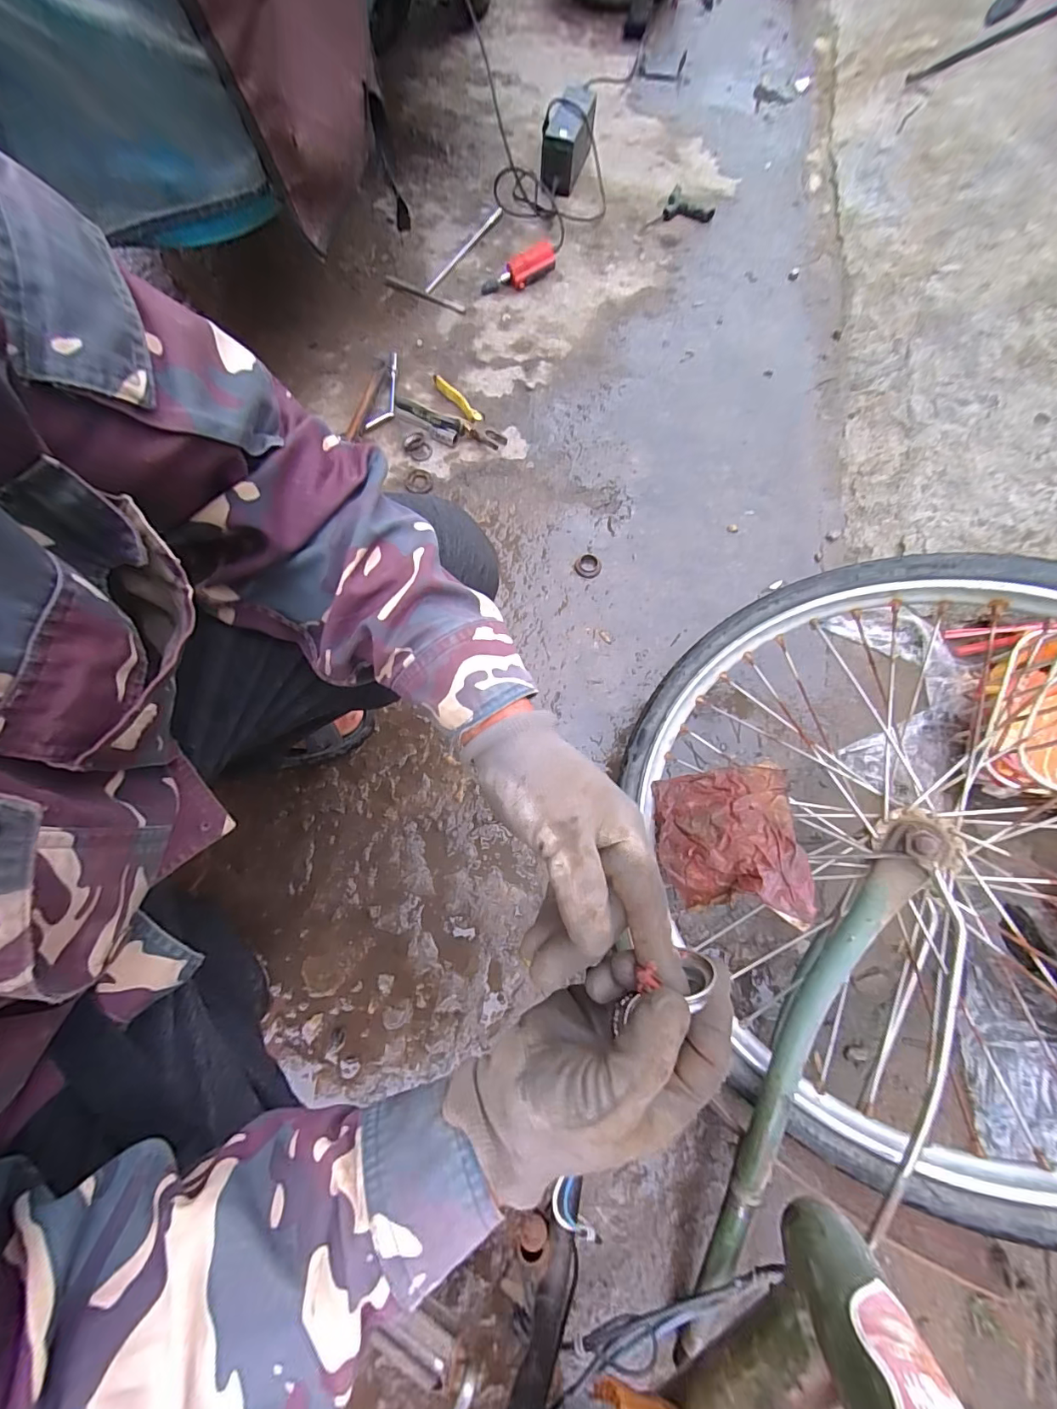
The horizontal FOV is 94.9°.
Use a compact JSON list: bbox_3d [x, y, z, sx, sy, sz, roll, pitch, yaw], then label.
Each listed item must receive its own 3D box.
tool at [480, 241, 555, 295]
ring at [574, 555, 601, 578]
[{"bbox_3d":[-0.016,-0.825,0.921,0.146,0.049,0.045,-25,74,-7],"label":"tool"},{"bbox_3d":[0.094,-0.219,0.768,0.042,0.009,0.041,-1,72,2],"label":"ring"}]

